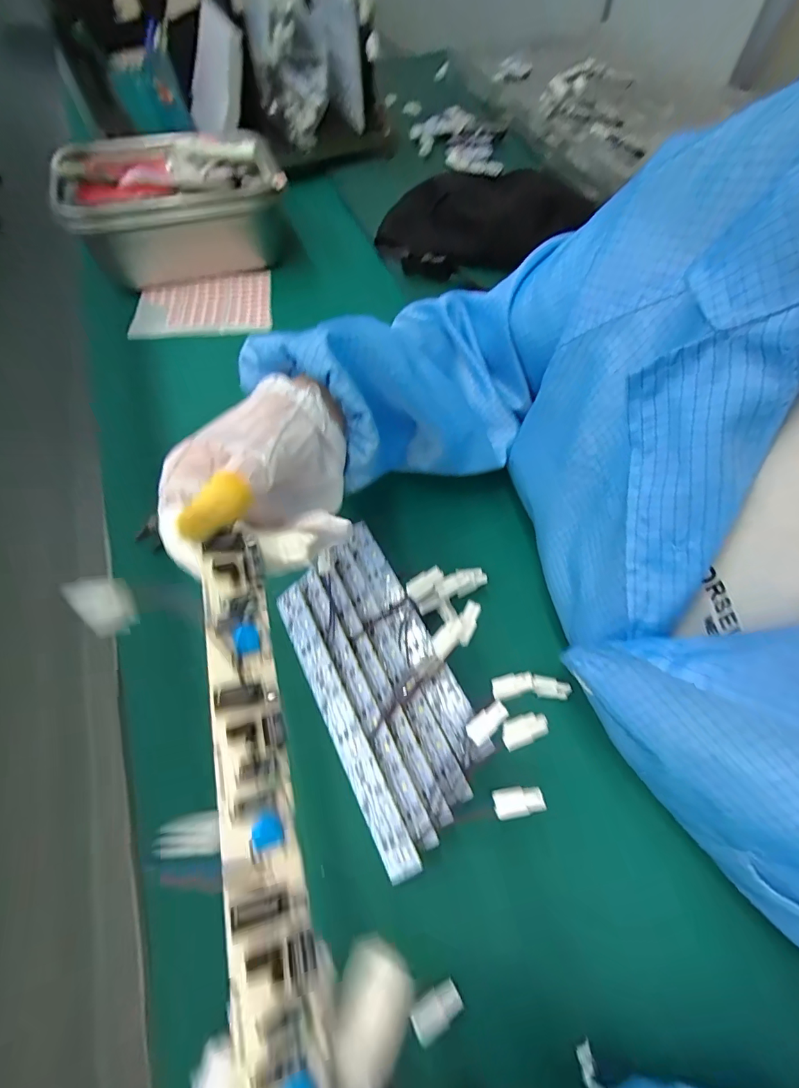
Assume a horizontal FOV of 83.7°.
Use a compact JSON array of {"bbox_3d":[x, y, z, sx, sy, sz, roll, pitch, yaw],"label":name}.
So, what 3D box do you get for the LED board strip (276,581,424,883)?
[{"bbox_3d":[-0.039,0.111,0.294,0.023,0.007,0.191,-38,63,15],"label":"LED board strip"}]

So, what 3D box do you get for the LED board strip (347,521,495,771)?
[{"bbox_3d":[0.007,0.061,0.323,0.023,0.009,0.189,-24,63,-12],"label":"LED board strip"}]

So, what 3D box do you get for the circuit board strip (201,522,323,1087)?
[{"bbox_3d":[-0.051,0.074,0.155,0.023,0.012,0.173,-13,65,-6],"label":"circuit board strip"}]

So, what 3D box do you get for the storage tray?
[{"bbox_3d":[-0.251,-0.387,0.516,0.226,0.090,0.156,-19,62,-9],"label":"storage tray"}]

